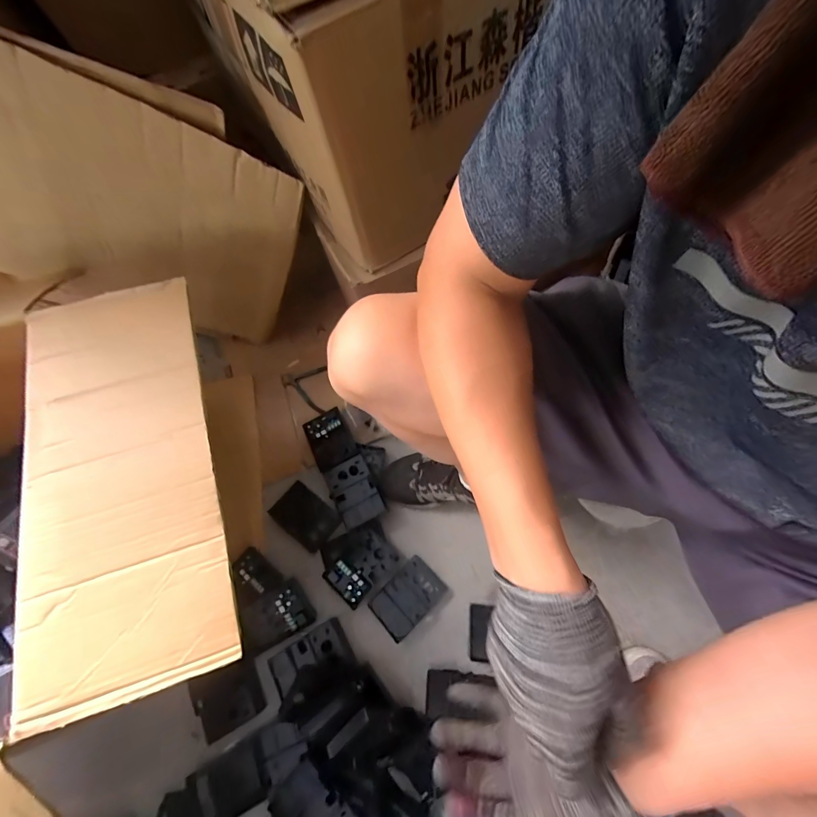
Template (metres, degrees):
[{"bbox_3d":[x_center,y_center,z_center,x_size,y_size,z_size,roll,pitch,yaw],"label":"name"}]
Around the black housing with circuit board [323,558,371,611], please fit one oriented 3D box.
[{"bbox_3d":[-0.111,0.316,0.690,0.081,0.017,0.052,40,77,18],"label":"black housing with circuit board"}]

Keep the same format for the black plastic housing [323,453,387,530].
[{"bbox_3d":[-0.108,0.167,0.755,0.085,0.052,0.126,-27,69,-5],"label":"black plastic housing"}]

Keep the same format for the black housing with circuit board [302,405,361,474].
[{"bbox_3d":[-0.170,0.067,0.816,0.088,0.032,0.125,-26,69,-5],"label":"black housing with circuit board"}]

